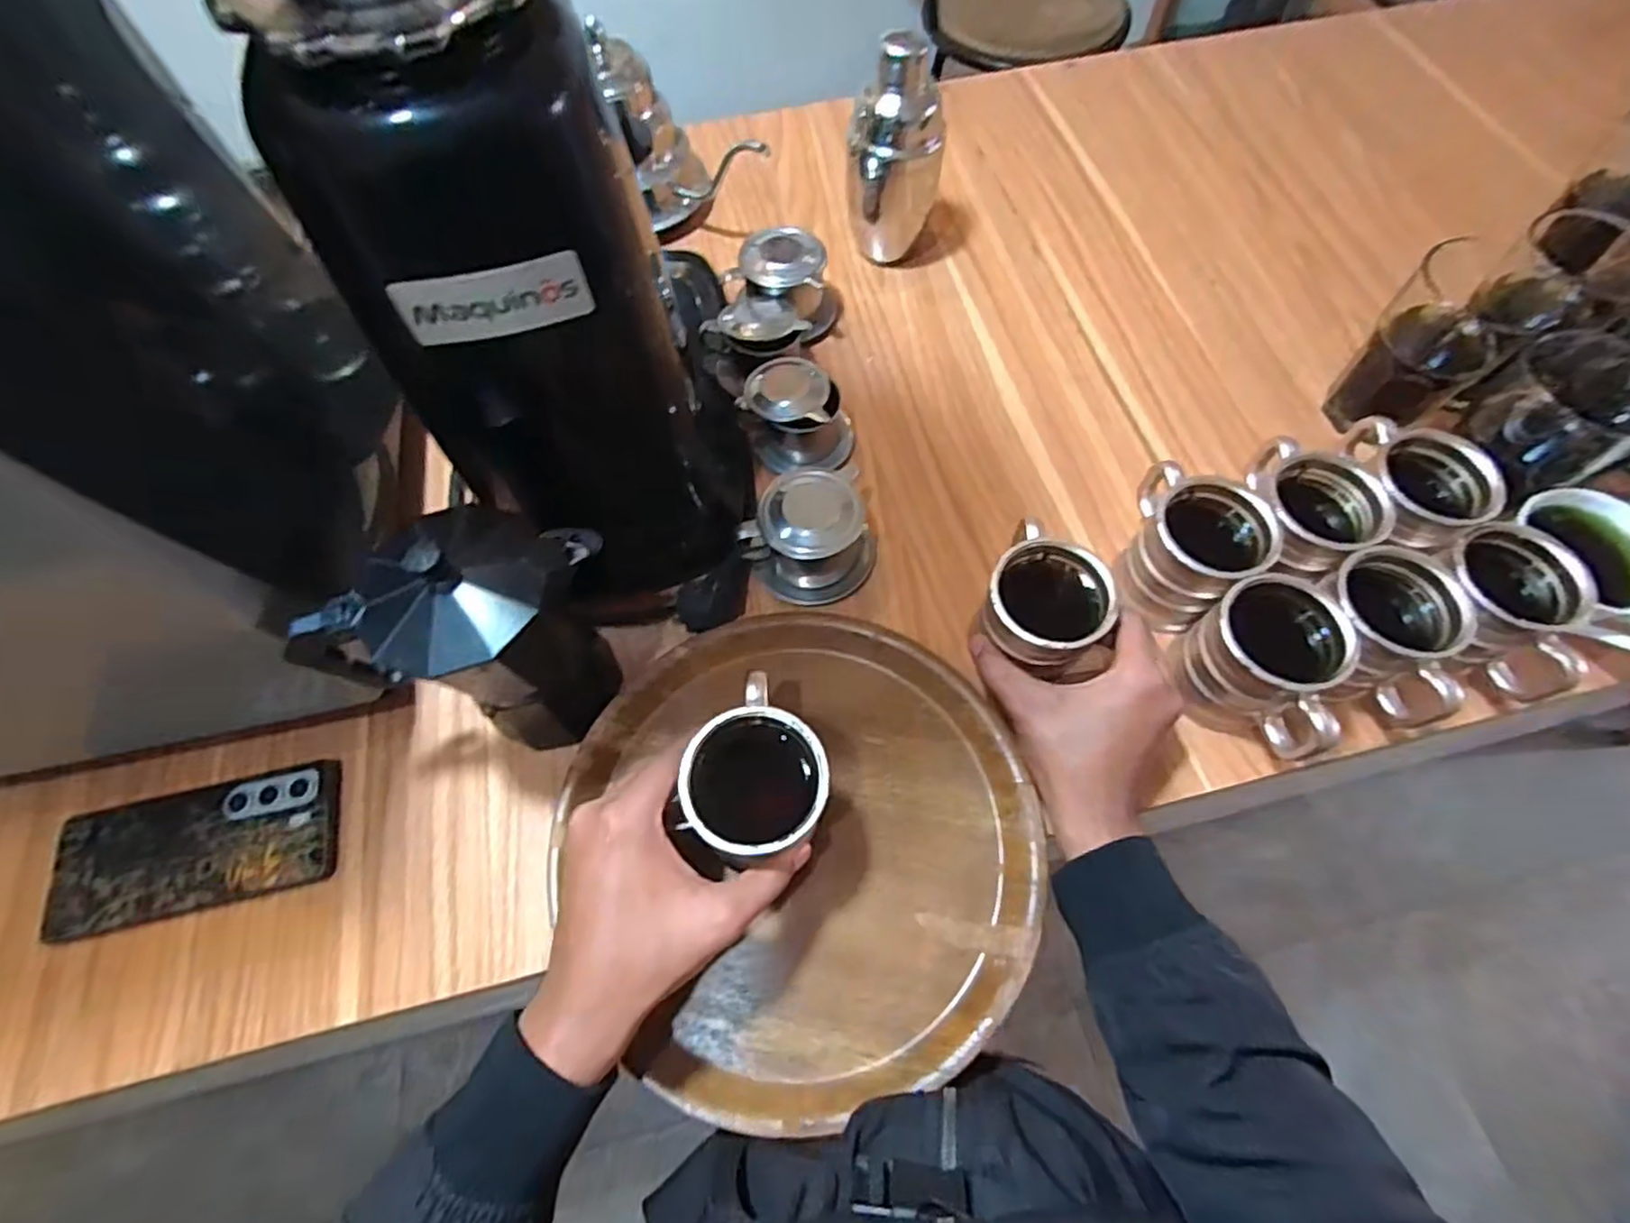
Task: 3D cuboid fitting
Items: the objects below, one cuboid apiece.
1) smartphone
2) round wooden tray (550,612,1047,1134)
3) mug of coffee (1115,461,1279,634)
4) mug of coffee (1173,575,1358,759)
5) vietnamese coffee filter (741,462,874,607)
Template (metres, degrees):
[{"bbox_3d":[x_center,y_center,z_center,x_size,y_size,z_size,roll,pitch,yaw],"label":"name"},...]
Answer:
[{"bbox_3d":[-0.390,0.149,0.437,0.166,0.013,0.076,-13,65,-5],"label":"smartphone"},{"bbox_3d":[-0.003,0.134,0.435,0.267,0.020,0.286,-1,65,1],"label":"round wooden tray"},{"bbox_3d":[0.247,-0.044,0.478,0.074,0.088,0.091,-40,70,-16],"label":"mug of coffee"},{"bbox_3d":[0.282,0.035,0.441,0.075,0.092,0.090,-42,71,-17],"label":"mug of coffee"},{"bbox_3d":[0.003,-0.057,0.497,0.080,0.068,0.091,36,71,17],"label":"vietnamese coffee filter"}]

